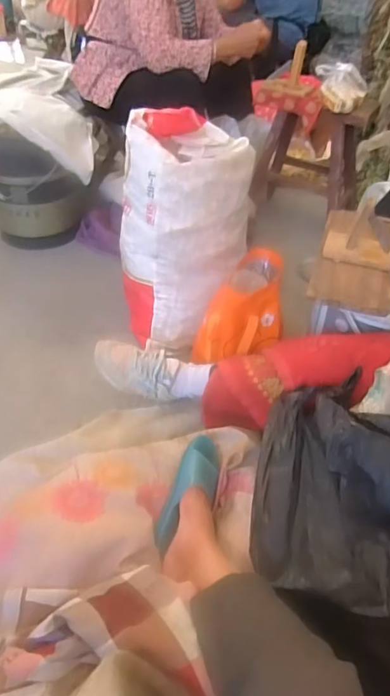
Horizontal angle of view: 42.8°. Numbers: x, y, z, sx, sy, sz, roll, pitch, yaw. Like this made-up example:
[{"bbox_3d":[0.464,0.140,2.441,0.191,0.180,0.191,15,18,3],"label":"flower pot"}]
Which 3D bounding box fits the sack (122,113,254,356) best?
[{"bbox_3d":[-0.031,-0.300,1.272,0.309,0.552,0.250,9,31,7],"label":"sack"}]

